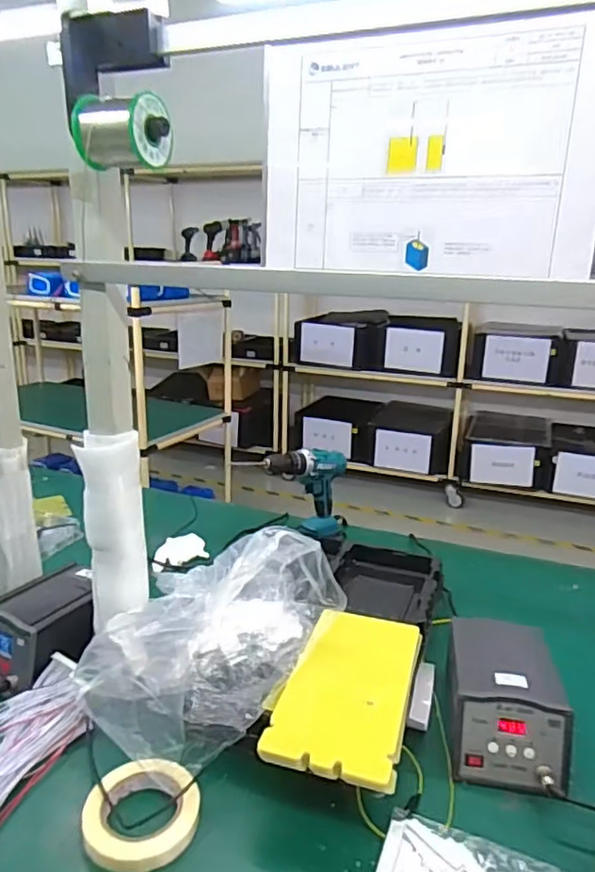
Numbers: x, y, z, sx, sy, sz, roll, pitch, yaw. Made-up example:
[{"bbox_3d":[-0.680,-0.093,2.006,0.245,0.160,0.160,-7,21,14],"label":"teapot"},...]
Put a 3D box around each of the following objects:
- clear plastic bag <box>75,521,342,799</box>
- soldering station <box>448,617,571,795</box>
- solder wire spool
[{"bbox_3d":[-0.100,0.243,0.745,0.212,0.196,0.290,11,20,30],"label":"clear plastic bag"},{"bbox_3d":[0.258,0.327,0.743,0.138,0.097,0.193,5,18,15],"label":"soldering station"},{"bbox_3d":[-0.176,-0.311,0.611,0.092,0.063,0.072,8,19,22],"label":"solder wire spool"}]

